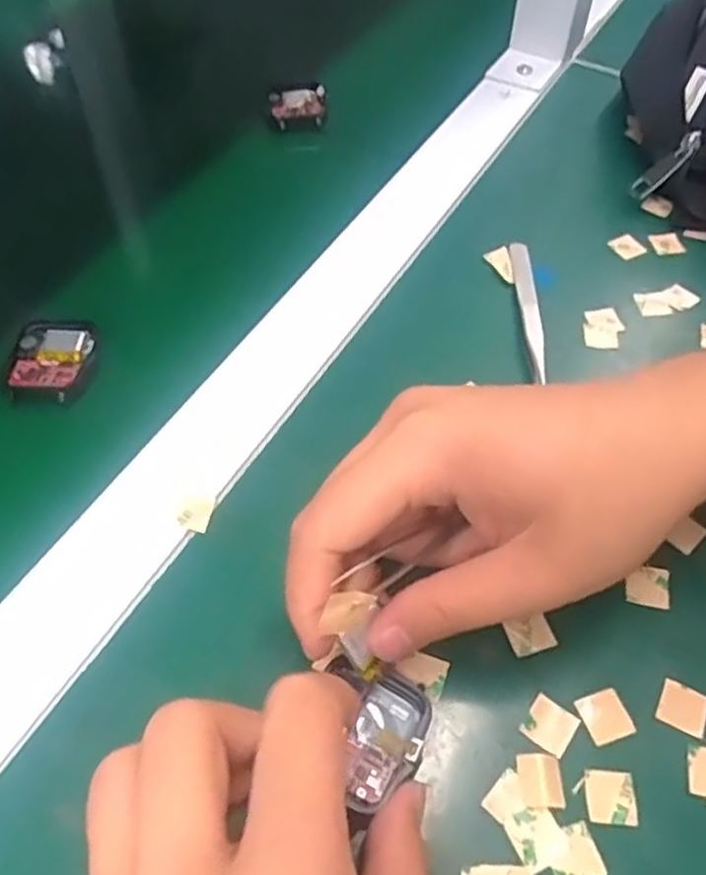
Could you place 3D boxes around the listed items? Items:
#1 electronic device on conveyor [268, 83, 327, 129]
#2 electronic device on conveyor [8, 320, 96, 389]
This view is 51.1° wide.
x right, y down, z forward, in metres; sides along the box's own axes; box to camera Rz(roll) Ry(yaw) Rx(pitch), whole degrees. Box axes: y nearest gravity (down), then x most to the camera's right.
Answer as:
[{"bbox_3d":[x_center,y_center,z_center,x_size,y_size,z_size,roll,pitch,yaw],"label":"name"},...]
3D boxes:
[{"bbox_3d":[-0.034,-0.208,0.460,0.035,0.009,0.039,-3,54,-3],"label":"electronic device on conveyor"},{"bbox_3d":[-0.133,-0.038,0.329,0.034,0.006,0.041,3,54,2],"label":"electronic device on conveyor"}]

